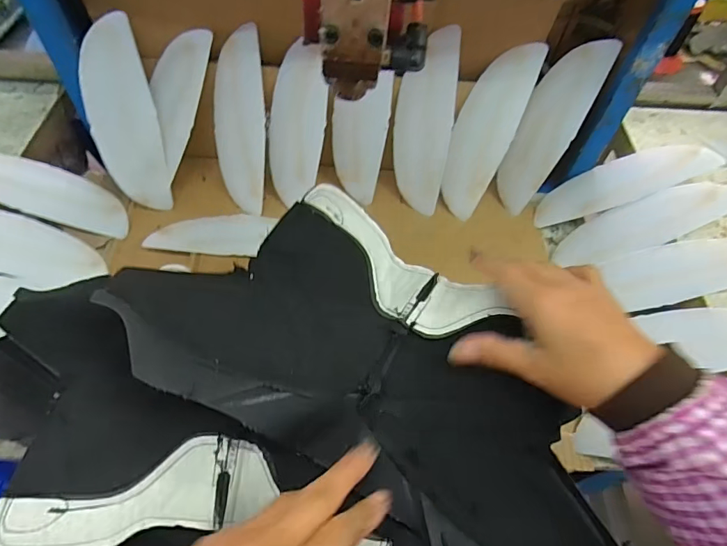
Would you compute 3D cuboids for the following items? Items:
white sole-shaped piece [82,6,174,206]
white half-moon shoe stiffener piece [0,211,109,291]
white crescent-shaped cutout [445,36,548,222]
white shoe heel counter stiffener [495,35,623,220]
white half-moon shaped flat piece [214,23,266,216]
[{"bbox_3d":[-0.281,-0.182,0.543,0.073,0.214,0.009,-15,26,-31],"label":"white sole-shaped piece"},{"bbox_3d":[-0.394,-0.033,0.507,0.197,0.009,0.077,19,54,-20],"label":"white half-moon shoe stiffener piece"},{"bbox_3d":[0.154,-0.180,0.585,0.071,0.215,0.008,26,18,13],"label":"white crescent-shaped cutout"},{"bbox_3d":[0.233,-0.181,0.581,0.068,0.215,0.006,32,28,24],"label":"white shoe heel counter stiffener"},{"bbox_3d":[-0.156,-0.187,0.575,0.073,0.210,0.010,10,16,26],"label":"white half-moon shaped flat piece"}]

